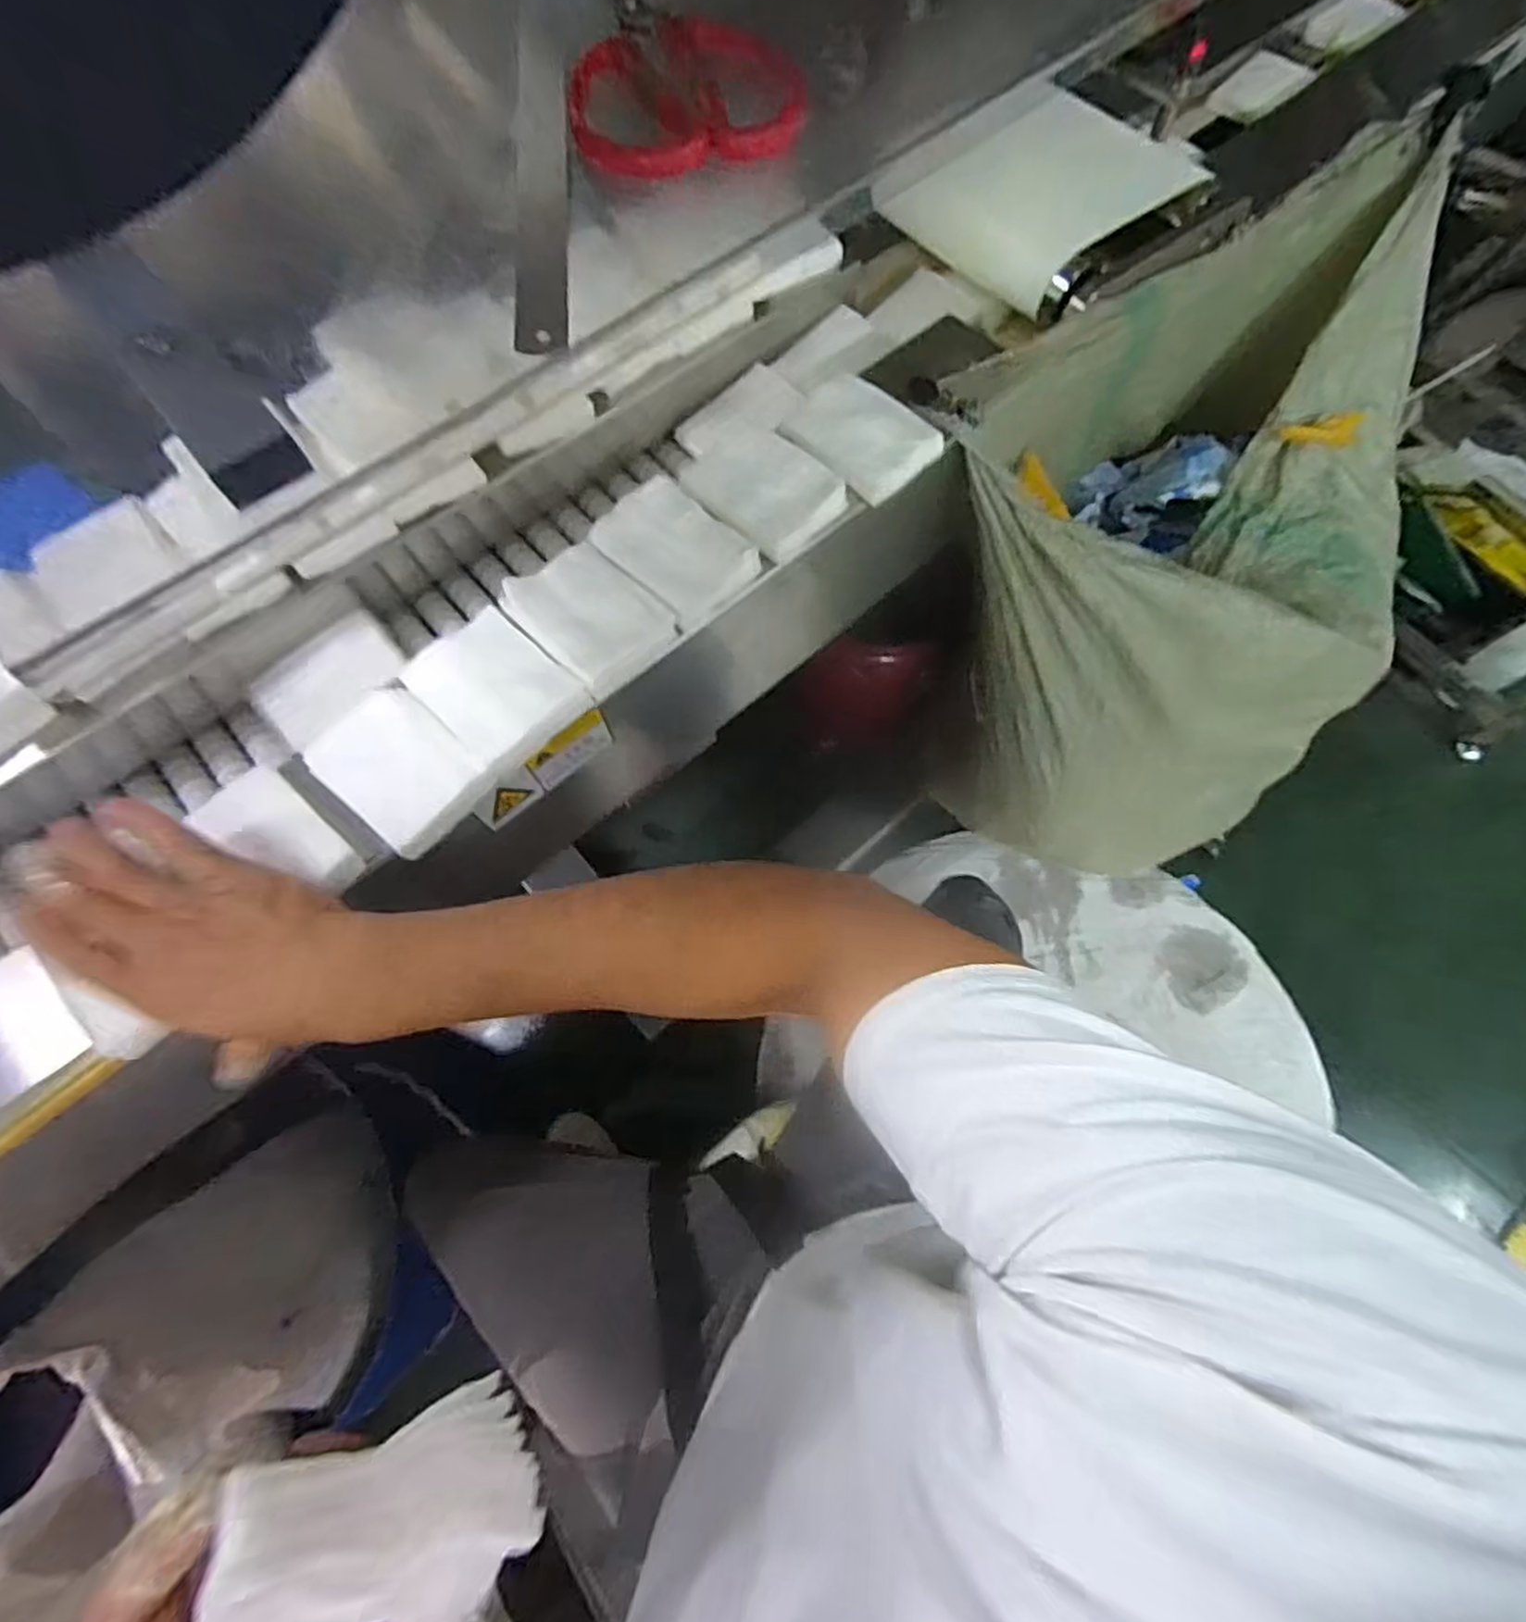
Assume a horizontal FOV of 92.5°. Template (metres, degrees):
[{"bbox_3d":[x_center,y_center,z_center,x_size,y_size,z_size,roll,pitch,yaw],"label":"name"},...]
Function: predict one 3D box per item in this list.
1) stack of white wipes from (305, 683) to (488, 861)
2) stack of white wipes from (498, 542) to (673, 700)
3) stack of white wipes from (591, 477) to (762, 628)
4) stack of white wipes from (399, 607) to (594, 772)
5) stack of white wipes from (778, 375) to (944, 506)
[{"bbox_3d":[-0.221,-0.028,0.440,0.094,0.022,0.071,40,74,13],"label":"stack of white wipes"},{"bbox_3d":[-0.115,-0.129,0.480,0.091,0.020,0.074,43,74,14],"label":"stack of white wipes"},{"bbox_3d":[-0.063,-0.180,0.498,0.071,0.016,0.103,-40,75,-14],"label":"stack of white wipes"},{"bbox_3d":[-0.172,-0.080,0.461,0.076,0.021,0.097,-43,75,-15],"label":"stack of white wipes"},{"bbox_3d":[0.071,-0.280,0.540,0.101,0.013,0.076,42,74,14],"label":"stack of white wipes"}]

